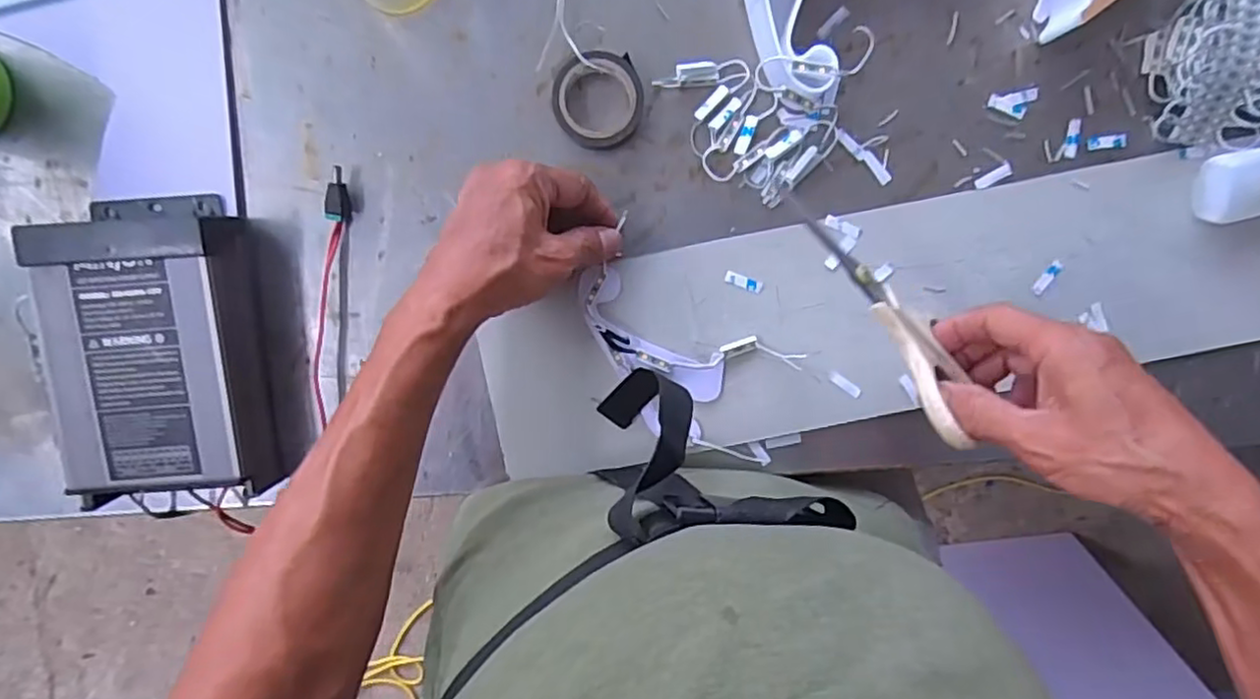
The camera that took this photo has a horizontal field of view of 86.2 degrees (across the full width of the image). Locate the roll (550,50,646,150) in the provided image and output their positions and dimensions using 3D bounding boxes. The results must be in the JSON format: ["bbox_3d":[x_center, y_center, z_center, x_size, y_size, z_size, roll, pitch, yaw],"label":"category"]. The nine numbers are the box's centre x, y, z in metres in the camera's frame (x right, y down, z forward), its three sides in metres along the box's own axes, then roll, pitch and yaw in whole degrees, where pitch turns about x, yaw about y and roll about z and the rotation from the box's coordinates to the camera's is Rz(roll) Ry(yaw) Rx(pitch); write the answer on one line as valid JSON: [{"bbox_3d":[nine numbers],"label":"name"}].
[{"bbox_3d":[-0.020,-0.158,0.430,0.055,0.019,0.055,0,96,-1],"label":"roll"}]

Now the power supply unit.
[{"bbox_3d":[-0.292,-0.002,0.424,0.116,0.053,0.187,-5,96,-1],"label":"power supply unit"}]

